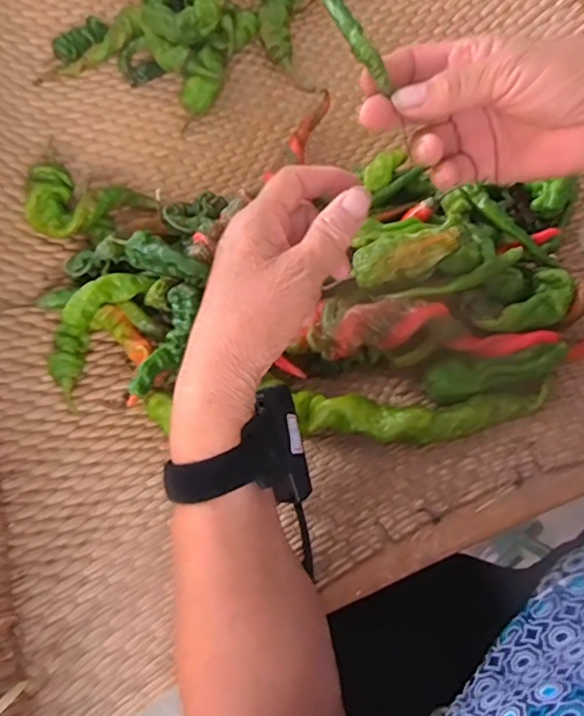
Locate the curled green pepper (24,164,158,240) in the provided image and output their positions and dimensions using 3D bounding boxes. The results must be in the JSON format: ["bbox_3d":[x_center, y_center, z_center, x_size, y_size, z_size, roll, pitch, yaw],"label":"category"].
[{"bbox_3d":[-0.162,-0.118,0.463,0.084,0.034,0.056,9,70,4],"label":"curled green pepper"}]

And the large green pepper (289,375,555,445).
[{"bbox_3d":[0.090,0.038,0.396,0.170,0.032,0.037,-2,69,0],"label":"large green pepper"}]

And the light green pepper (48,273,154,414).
[{"bbox_3d":[-0.142,-0.020,0.412,0.039,0.030,0.103,33,90,12],"label":"light green pepper"}]

